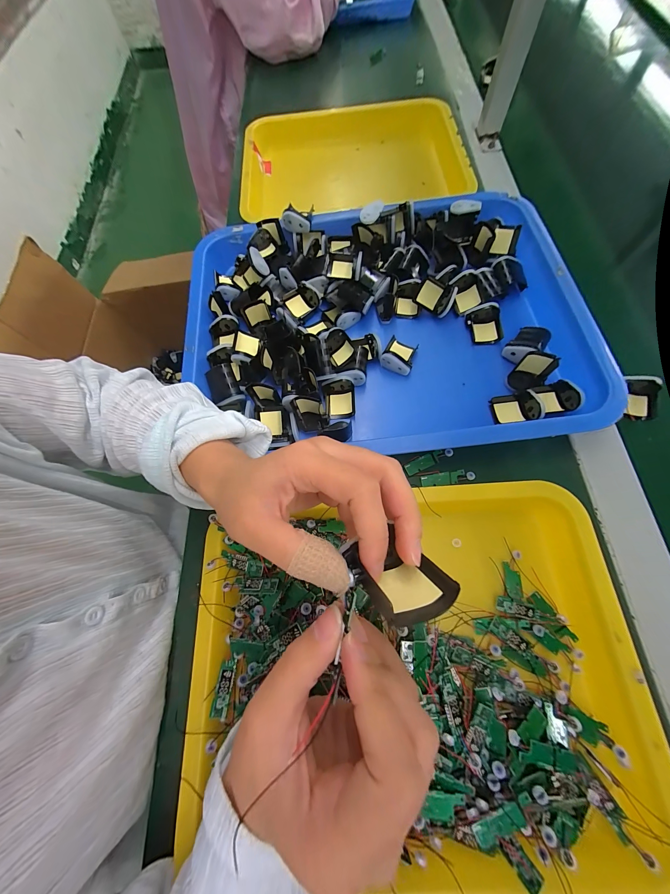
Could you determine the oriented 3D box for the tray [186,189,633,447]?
[{"bbox_3d":[0.054,-0.150,0.330,0.449,0.042,0.332,-5,70,2],"label":"tray"}]

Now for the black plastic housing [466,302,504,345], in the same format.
[{"bbox_3d":[0.175,-0.141,0.331,0.034,0.024,0.040,-7,70,1],"label":"black plastic housing"}]

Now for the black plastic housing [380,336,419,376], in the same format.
[{"bbox_3d":[0.076,-0.108,0.330,0.035,0.022,0.043,23,74,11],"label":"black plastic housing"}]

